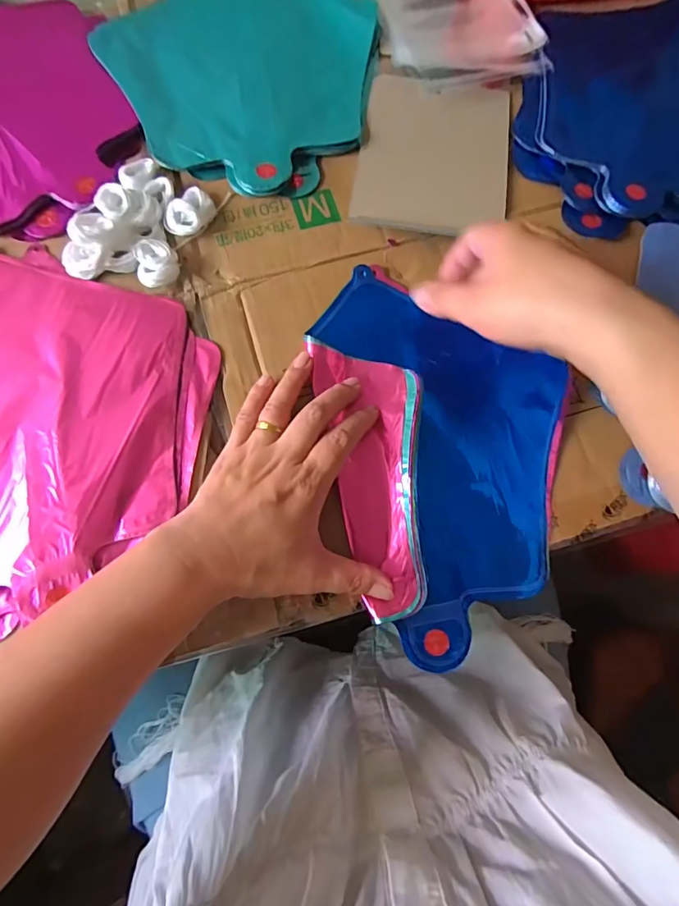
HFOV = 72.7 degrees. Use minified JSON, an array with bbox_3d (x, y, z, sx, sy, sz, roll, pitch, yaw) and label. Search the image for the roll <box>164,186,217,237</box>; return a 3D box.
[{"bbox_3d":[-0.112,-0.182,0.348,0.026,0.014,0.042,33,77,7],"label":"roll"}]

